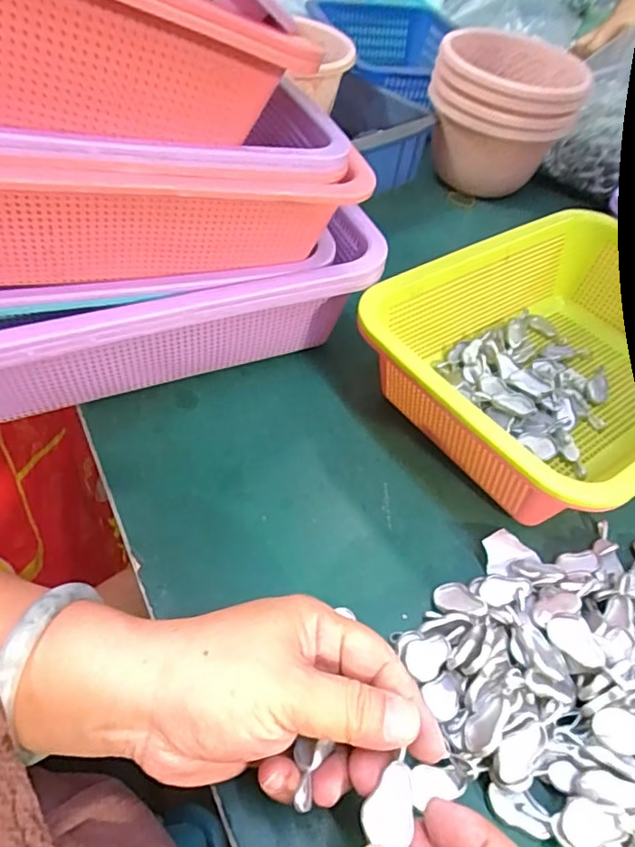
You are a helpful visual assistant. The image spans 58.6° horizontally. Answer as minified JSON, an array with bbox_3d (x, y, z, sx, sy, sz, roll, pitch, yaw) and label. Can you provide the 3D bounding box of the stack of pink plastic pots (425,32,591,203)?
[{"bbox_3d":[0.195,-0.336,0.625,0.143,0.131,0.134,10,49,3],"label":"stack of pink plastic pots"}]

